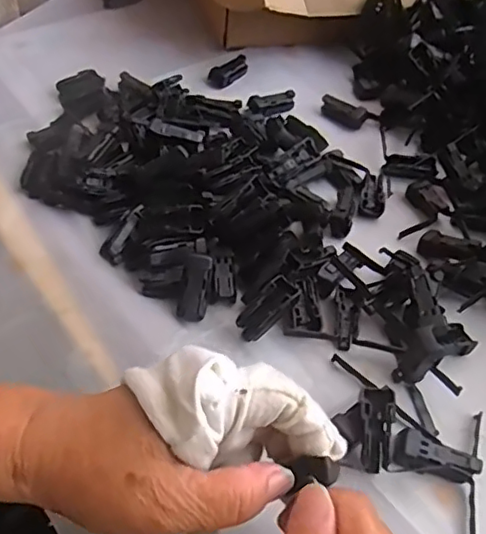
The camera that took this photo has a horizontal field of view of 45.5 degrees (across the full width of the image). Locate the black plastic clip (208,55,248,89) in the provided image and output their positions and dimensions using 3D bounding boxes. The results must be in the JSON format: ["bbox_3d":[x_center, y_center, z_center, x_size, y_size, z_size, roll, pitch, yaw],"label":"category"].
[{"bbox_3d":[-0.014,-0.207,0.614,0.021,0.017,0.048,34,57,18],"label":"black plastic clip"}]

